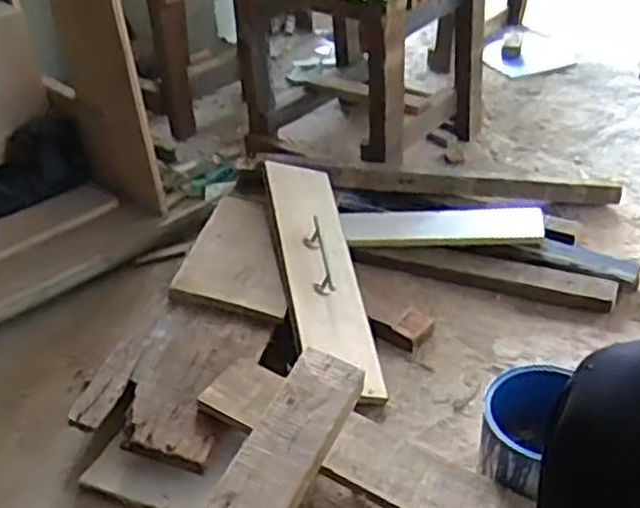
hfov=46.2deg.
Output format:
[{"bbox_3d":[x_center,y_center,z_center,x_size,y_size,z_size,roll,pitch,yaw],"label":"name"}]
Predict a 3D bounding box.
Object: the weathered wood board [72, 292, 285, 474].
[{"bbox_3d":[-0.189,0.152,1.003,0.185,0.034,0.260,19,45,8],"label":"weathered wood board"}]

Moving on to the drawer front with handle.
[{"bbox_3d":[0.001,0.022,1.157,0.127,0.039,0.455,4,49,-21],"label":"drawer front with handle"}]

